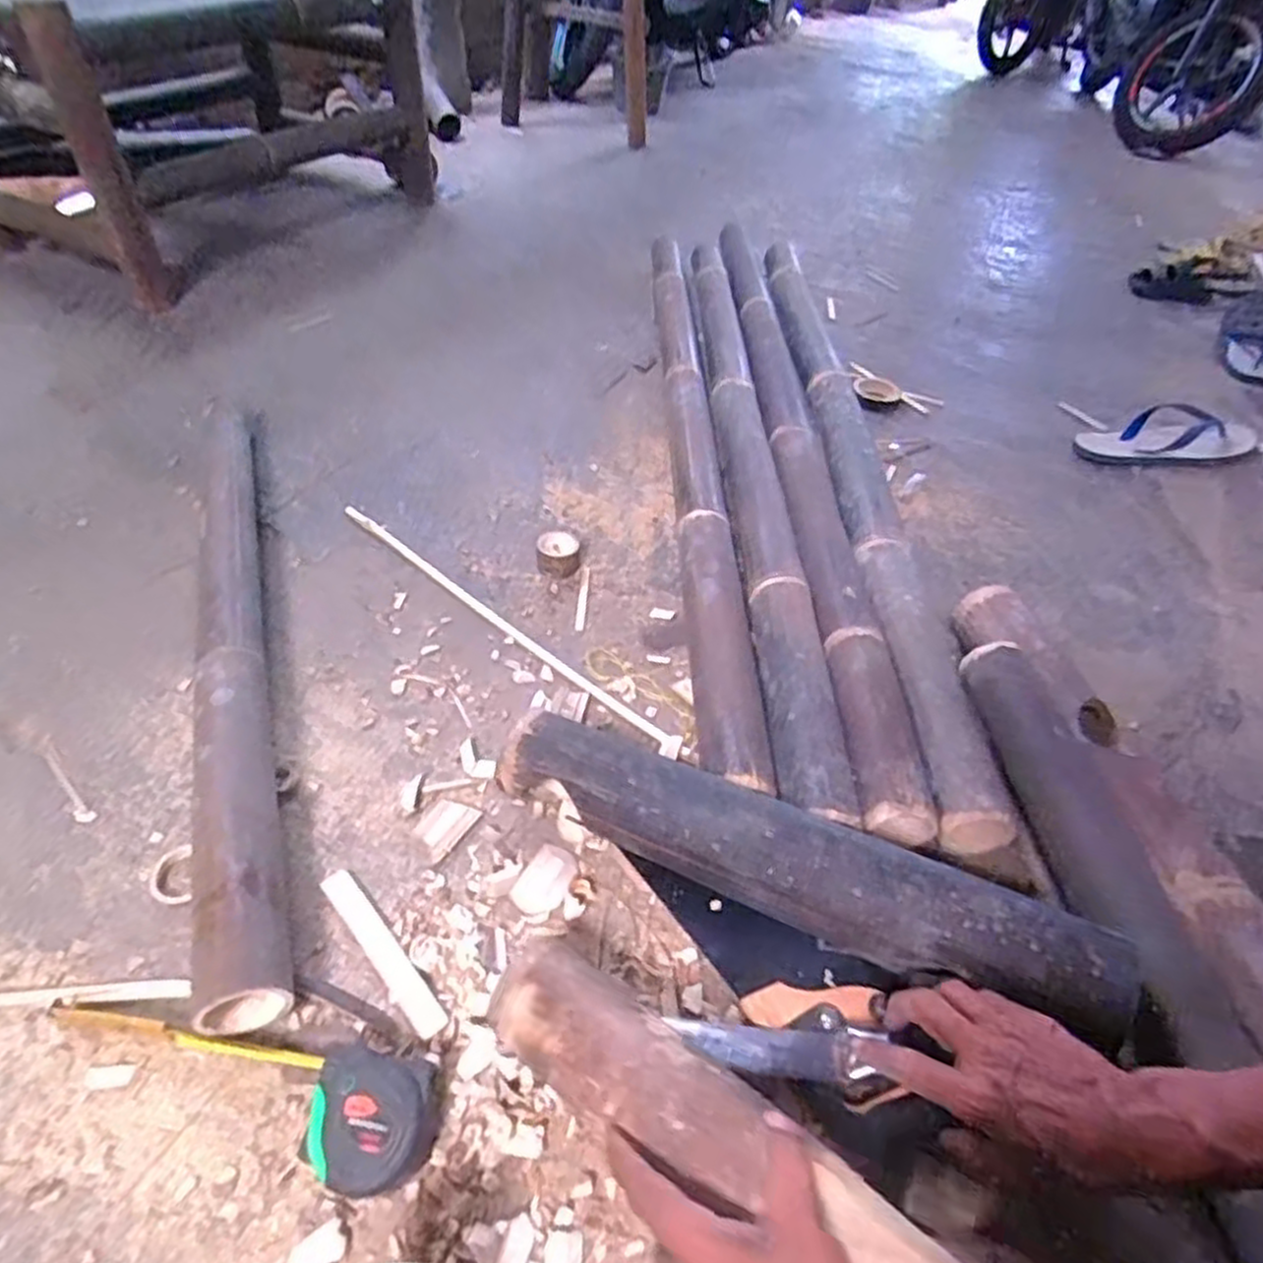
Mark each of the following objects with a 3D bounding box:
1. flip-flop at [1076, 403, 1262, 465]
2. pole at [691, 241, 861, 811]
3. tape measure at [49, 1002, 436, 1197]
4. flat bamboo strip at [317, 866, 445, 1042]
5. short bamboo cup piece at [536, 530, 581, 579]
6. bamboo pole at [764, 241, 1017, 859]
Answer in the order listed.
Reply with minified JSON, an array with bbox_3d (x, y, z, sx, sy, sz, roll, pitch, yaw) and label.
[{"bbox_3d":[0.860,-0.315,1.257,0.277,0.055,0.153,6,44,-1],"label":"flip-flop"},{"bbox_3d":[0.161,-0.271,1.134,0.076,0.072,1.295,2,44,-4],"label":"pole"},{"bbox_3d":[-0.272,0.300,0.529,0.295,0.045,0.085,13,45,7],"label":"tape measure"},{"bbox_3d":[-0.199,0.250,0.615,0.022,0.008,0.167,-30,55,-31],"label":"flat bamboo strip"},{"bbox_3d":[-0.091,-0.095,0.968,0.053,0.040,0.053,-2,45,-8],"label":"short bamboo cup piece"},{"bbox_3d":[0.312,-0.281,1.153,0.092,0.083,1.339,2,44,-4],"label":"bamboo pole"}]

